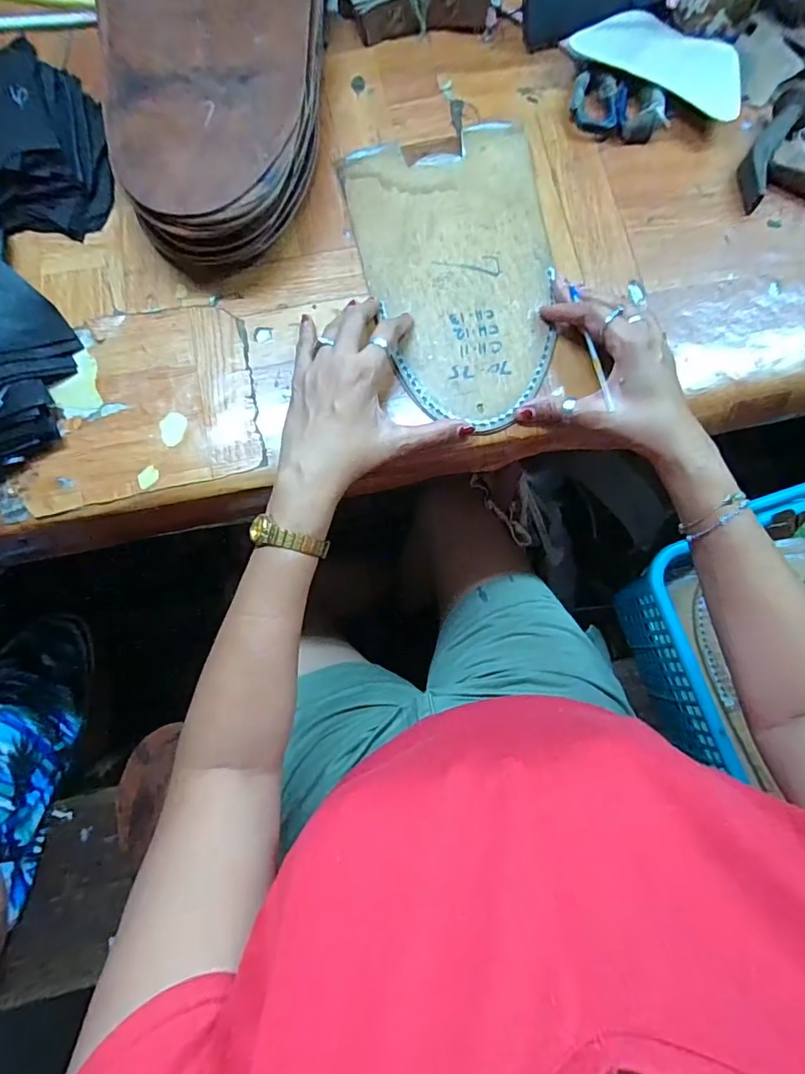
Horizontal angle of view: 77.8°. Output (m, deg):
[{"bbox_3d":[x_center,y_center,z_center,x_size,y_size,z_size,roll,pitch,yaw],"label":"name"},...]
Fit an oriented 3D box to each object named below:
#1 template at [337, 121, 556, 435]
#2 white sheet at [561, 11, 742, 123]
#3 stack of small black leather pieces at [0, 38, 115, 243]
[{"bbox_3d":[0.049,-0.227,0.427,0.160,0.004,0.281,-10,77,0],"label":"template"},{"bbox_3d":[0.241,-0.444,0.461,0.161,0.013,0.078,28,78,7],"label":"white sheet"},{"bbox_3d":[-0.331,-0.343,0.432,0.139,0.039,0.165,-8,76,-1],"label":"stack of small black leather pieces"}]

